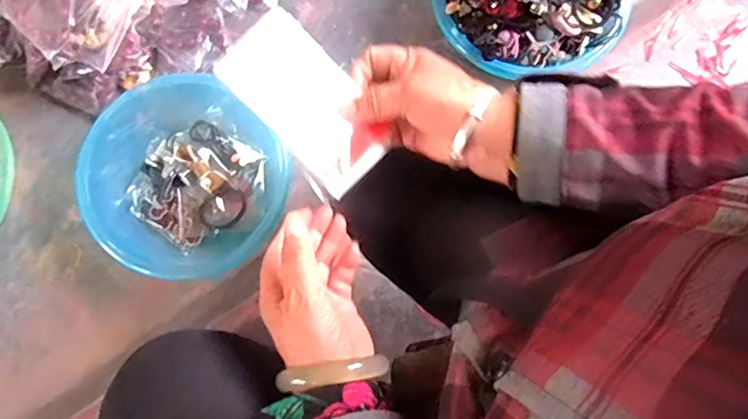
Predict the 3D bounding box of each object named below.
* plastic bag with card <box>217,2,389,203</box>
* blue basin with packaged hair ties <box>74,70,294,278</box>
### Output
[{"bbox_3d":[-0.046,-0.078,0.394,0.069,0.005,0.128,-46,102,-9],"label":"plastic bag with card"},{"bbox_3d":[-0.214,-0.039,0.615,0.216,0.073,0.208,0,79,1],"label":"blue basin with packaged hair ties"}]

